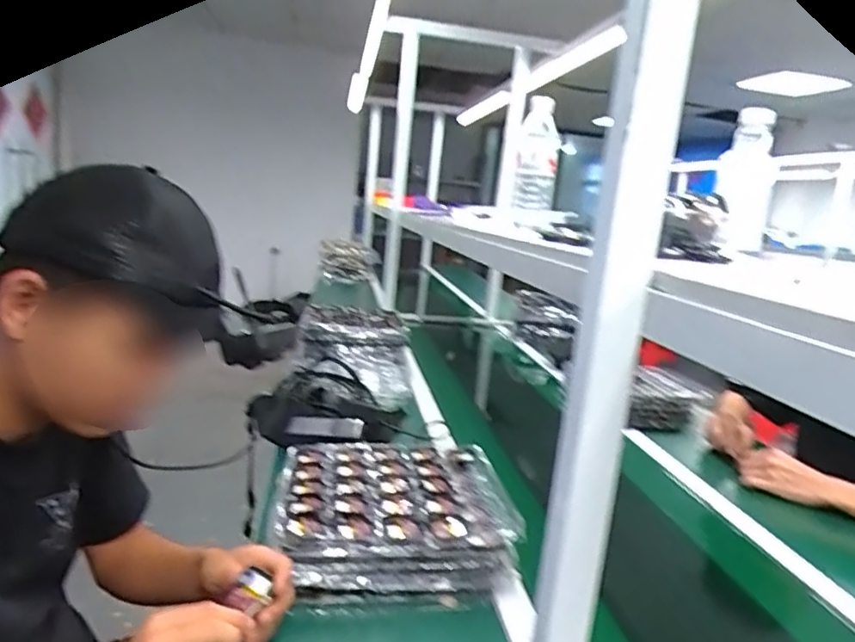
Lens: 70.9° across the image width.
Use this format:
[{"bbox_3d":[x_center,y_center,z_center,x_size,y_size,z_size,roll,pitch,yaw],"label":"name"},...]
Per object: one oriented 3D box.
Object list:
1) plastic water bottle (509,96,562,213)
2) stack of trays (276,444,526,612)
[{"bbox_3d":[0.195,-0.303,1.064,0.078,0.230,0.061,7,-20,7],"label":"plastic water bottle"},{"bbox_3d":[-0.047,0.260,0.820,0.296,0.079,0.276,4,11,-10],"label":"stack of trays"}]

